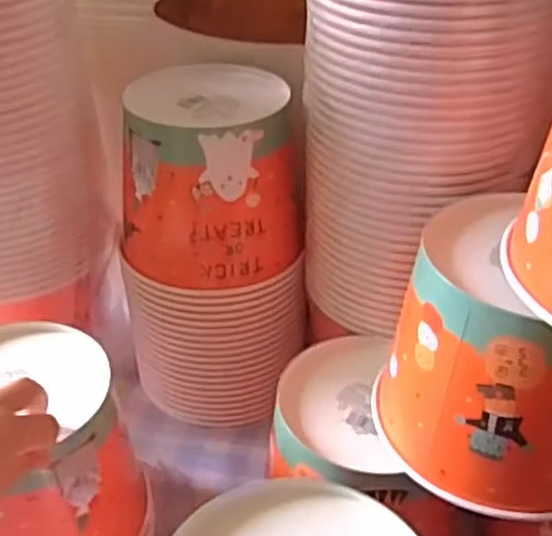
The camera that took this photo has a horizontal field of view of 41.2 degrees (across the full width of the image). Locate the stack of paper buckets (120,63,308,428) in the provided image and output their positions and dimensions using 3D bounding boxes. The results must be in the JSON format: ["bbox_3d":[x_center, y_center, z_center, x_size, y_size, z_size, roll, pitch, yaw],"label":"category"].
[{"bbox_3d":[-0.052,-0.015,0.618,0.139,0.260,0.137,-7,37,-9],"label":"stack of paper buckets"}]

